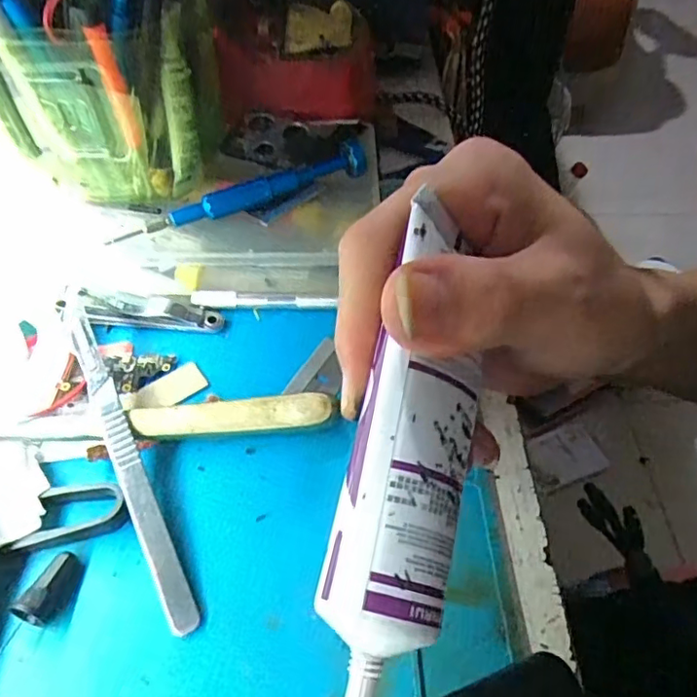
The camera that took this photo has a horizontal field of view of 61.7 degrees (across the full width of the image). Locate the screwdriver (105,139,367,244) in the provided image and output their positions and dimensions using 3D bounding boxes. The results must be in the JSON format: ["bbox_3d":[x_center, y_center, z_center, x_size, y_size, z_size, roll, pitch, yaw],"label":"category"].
[{"bbox_3d":[-0.045,-0.071,0.256,0.117,0.011,0.018,-23,54,-19],"label":"screwdriver"}]

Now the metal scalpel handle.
[{"bbox_3d":[-0.083,0.032,0.210,0.010,0.009,0.140,-22,54,-18],"label":"metal scalpel handle"}]

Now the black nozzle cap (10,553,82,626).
[{"bbox_3d":[-0.094,0.076,0.184,0.010,0.009,0.023,12,37,10],"label":"black nozzle cap"}]

